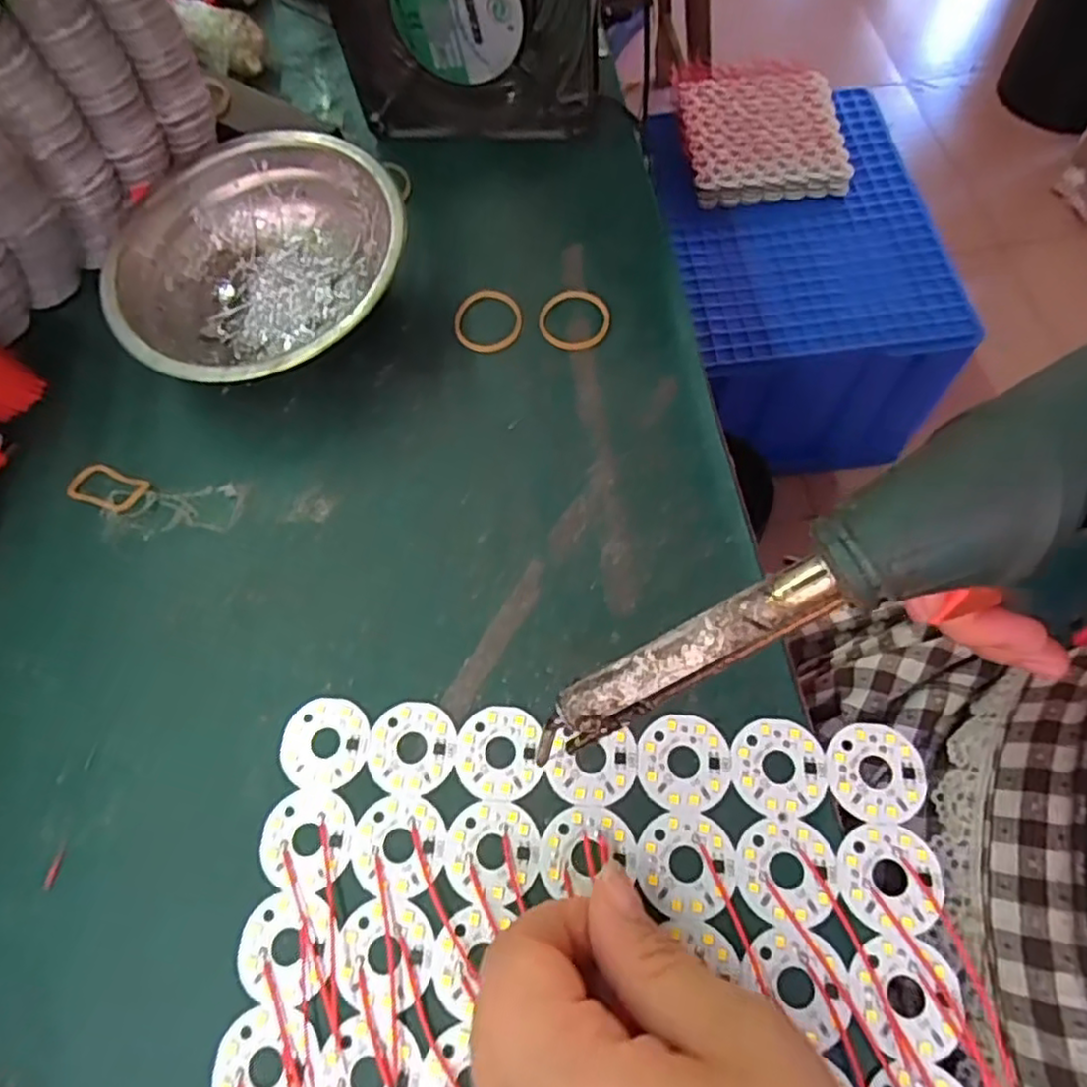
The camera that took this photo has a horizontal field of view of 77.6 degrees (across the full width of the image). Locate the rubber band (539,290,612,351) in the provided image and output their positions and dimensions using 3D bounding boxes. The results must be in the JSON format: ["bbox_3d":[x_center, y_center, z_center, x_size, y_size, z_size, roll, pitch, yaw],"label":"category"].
[{"bbox_3d":[0.015,-0.102,0.305,0.032,0.004,0.033,-1,66,3],"label":"rubber band"}]

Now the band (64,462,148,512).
[{"bbox_3d":[-0.183,-0.023,0.284,0.030,0.004,0.018,19,68,11],"label":"band"}]

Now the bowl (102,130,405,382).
[{"bbox_3d":[-0.120,-0.118,0.300,0.122,0.044,0.125,-1,66,3],"label":"bowl"}]

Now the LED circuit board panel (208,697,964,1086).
[{"bbox_3d":[0.010,0.155,0.191,0.209,0.005,0.207,2,66,4],"label":"LED circuit board panel"}]

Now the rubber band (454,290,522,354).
[{"bbox_3d":[-0.025,-0.102,0.309,0.030,0.004,0.033,5,66,5],"label":"rubber band"}]

